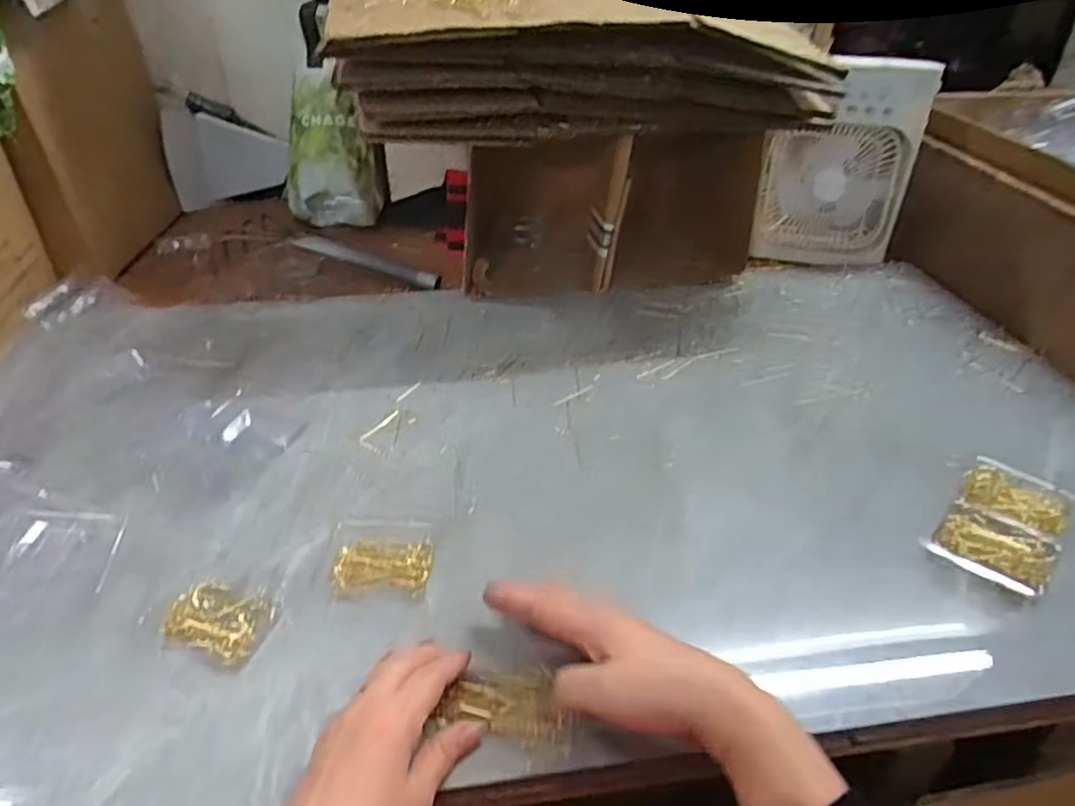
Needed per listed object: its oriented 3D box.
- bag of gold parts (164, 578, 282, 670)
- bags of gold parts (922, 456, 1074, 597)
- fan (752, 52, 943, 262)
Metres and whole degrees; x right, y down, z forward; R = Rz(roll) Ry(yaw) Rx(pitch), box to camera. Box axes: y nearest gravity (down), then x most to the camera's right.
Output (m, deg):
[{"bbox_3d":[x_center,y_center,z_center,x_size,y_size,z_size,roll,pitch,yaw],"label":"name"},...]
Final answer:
[{"bbox_3d":[-0.211,0.142,0.458,0.068,0.016,0.051,11,36,14],"label":"bag of gold parts"},{"bbox_3d":[0.355,0.091,0.522,0.074,0.019,0.155,29,43,33],"label":"bags of gold parts"},{"bbox_3d":[0.422,-0.327,0.959,0.177,0.269,0.077,9,35,11],"label":"fan"}]

